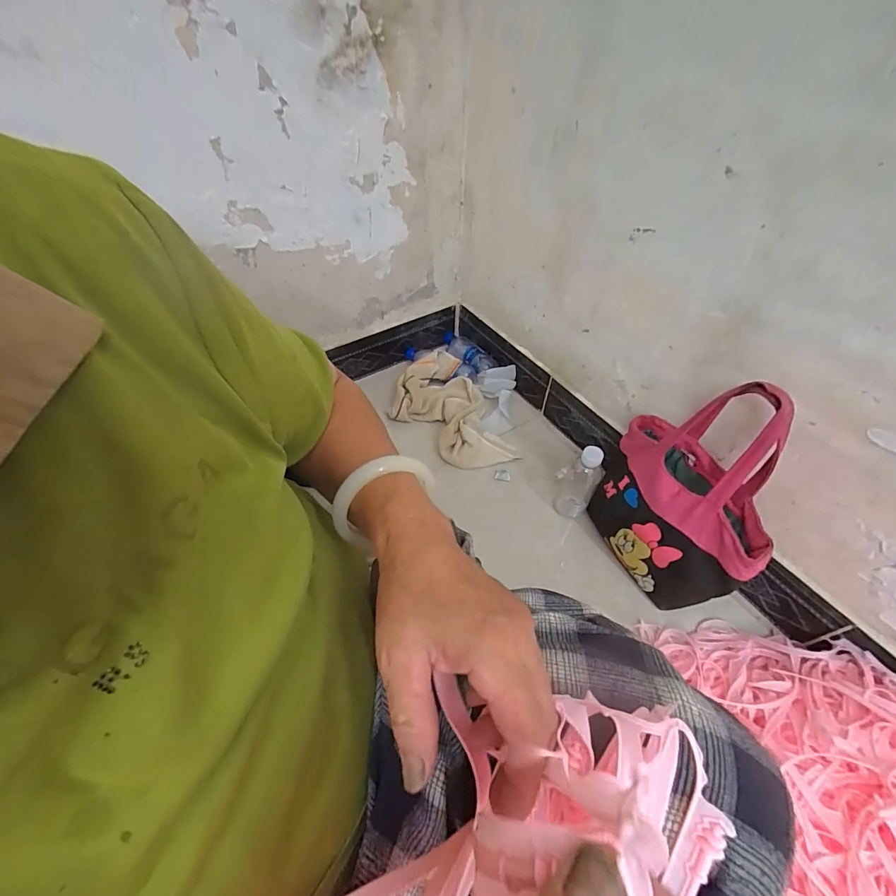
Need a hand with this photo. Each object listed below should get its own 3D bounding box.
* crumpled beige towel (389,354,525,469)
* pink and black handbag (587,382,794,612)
[{"bbox_3d":[-0.008,-0.083,0.919,0.225,0.067,0.317,-18,52,-14],"label":"crumpled beige towel"},{"bbox_3d":[0.345,0.053,0.606,0.134,0.341,0.271,-8,51,-6],"label":"pink and black handbag"}]

